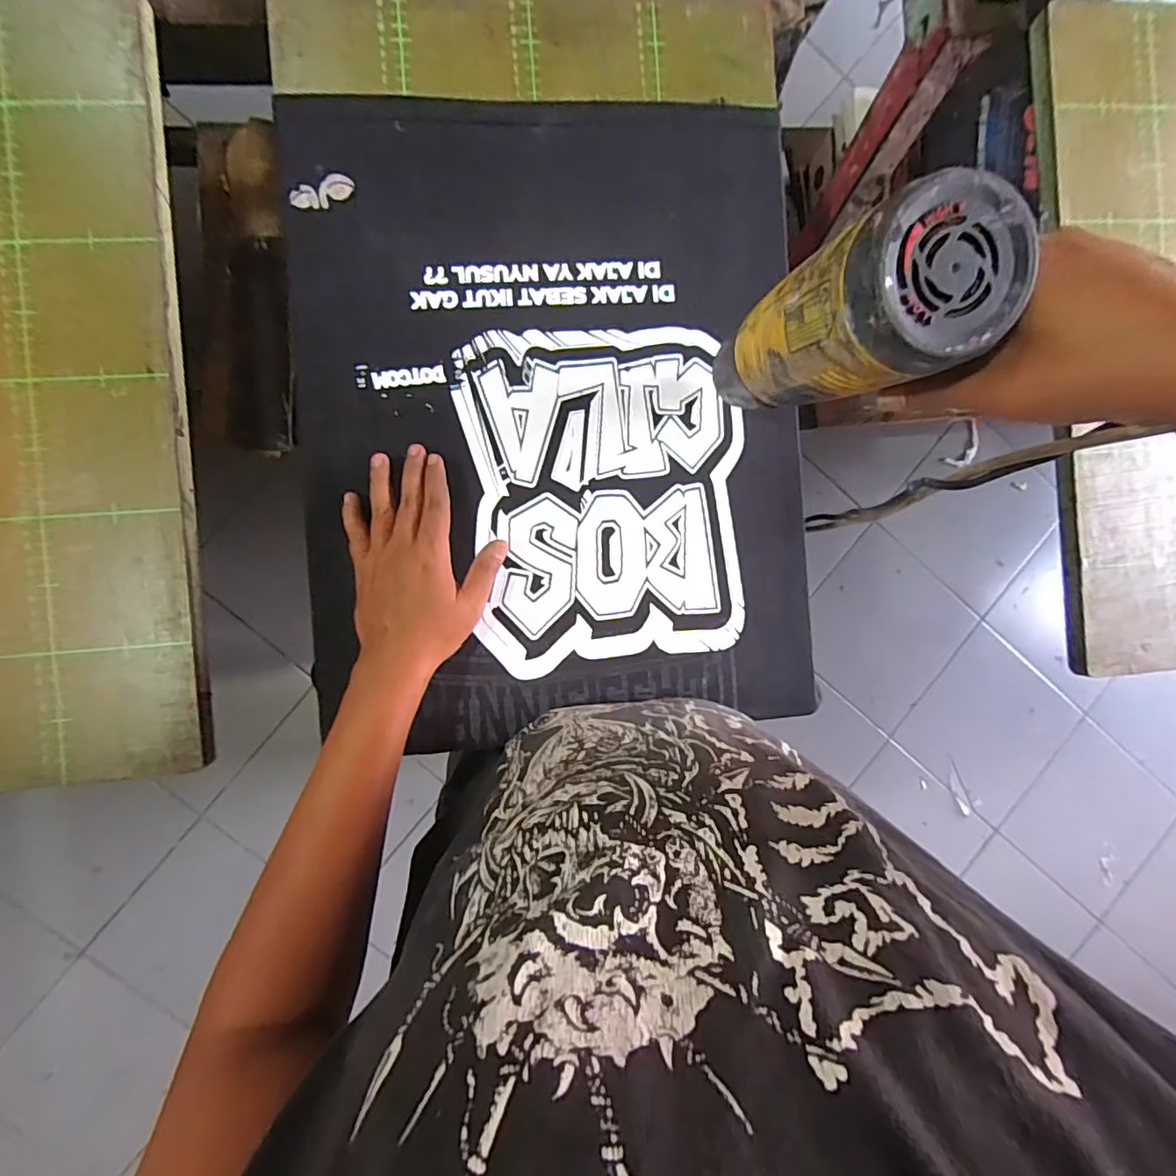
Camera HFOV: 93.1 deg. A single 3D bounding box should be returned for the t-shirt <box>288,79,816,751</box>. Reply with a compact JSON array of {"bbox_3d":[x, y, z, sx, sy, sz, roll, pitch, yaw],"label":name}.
[{"bbox_3d":[-0.026,-0.134,0.446,0.392,0.014,0.490,-4,92,-5],"label":"t-shirt"}]

